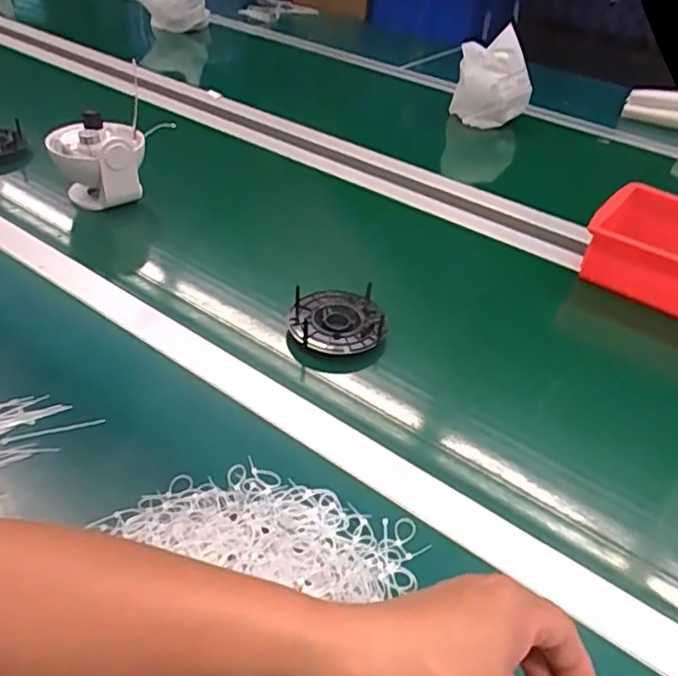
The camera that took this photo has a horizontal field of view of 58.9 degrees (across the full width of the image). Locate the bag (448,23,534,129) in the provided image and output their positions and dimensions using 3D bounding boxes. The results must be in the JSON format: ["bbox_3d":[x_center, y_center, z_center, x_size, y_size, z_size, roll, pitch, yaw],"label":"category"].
[{"bbox_3d":[0.283,-0.473,1.119,0.137,0.144,0.084,-11,43,-19],"label":"bag"}]

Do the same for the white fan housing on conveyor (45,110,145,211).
[{"bbox_3d":[-0.314,-0.224,0.798,0.116,0.111,0.110,-11,43,-19],"label":"white fan housing on conveyor"}]

